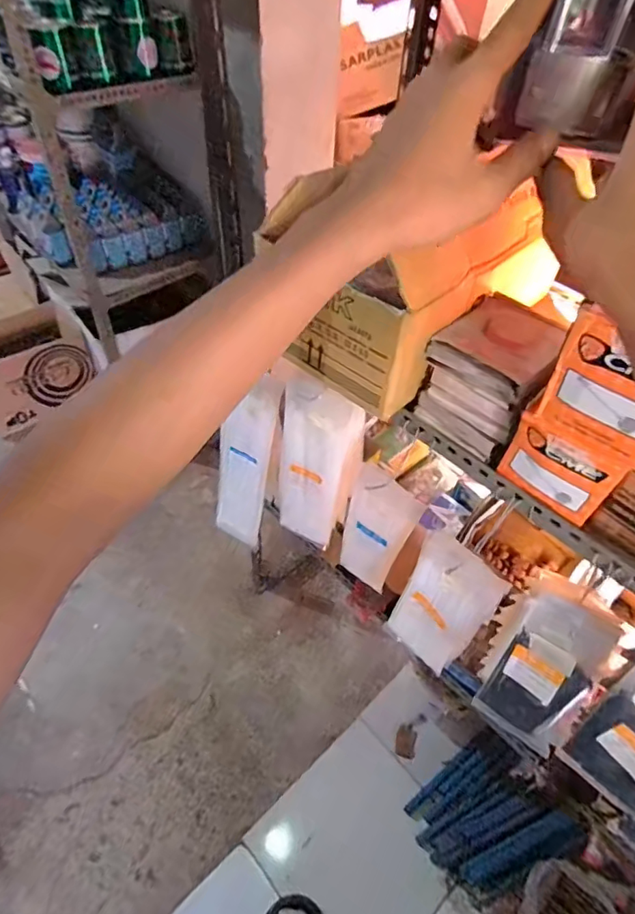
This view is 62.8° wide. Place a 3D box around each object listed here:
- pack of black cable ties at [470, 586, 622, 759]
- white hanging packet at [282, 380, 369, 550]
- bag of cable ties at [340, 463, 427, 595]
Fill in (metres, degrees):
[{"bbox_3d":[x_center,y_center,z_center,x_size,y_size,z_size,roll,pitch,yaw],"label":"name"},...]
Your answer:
[{"bbox_3d":[0.265,0.252,0.614,0.097,0.177,0.025,32,11,35],"label":"pack of black cable ties"},{"bbox_3d":[-0.001,0.020,0.838,0.133,0.327,0.025,24,45,18],"label":"white hanging packet"},{"bbox_3d":[0.091,0.116,0.808,0.105,0.260,0.036,28,54,19],"label":"bag of cable ties"}]

